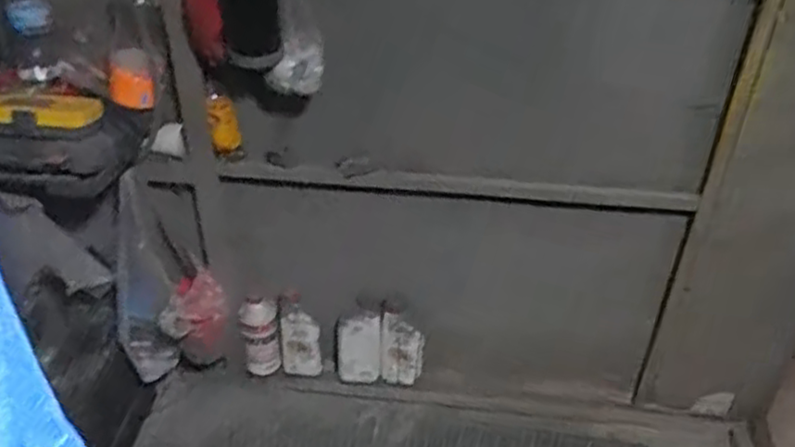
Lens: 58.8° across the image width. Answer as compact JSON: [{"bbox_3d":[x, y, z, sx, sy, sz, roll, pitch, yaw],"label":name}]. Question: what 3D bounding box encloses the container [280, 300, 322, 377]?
[{"bbox_3d":[-0.224,0.283,1.631,0.089,0.228,0.043,-6,36,-11],"label":"container"}]

